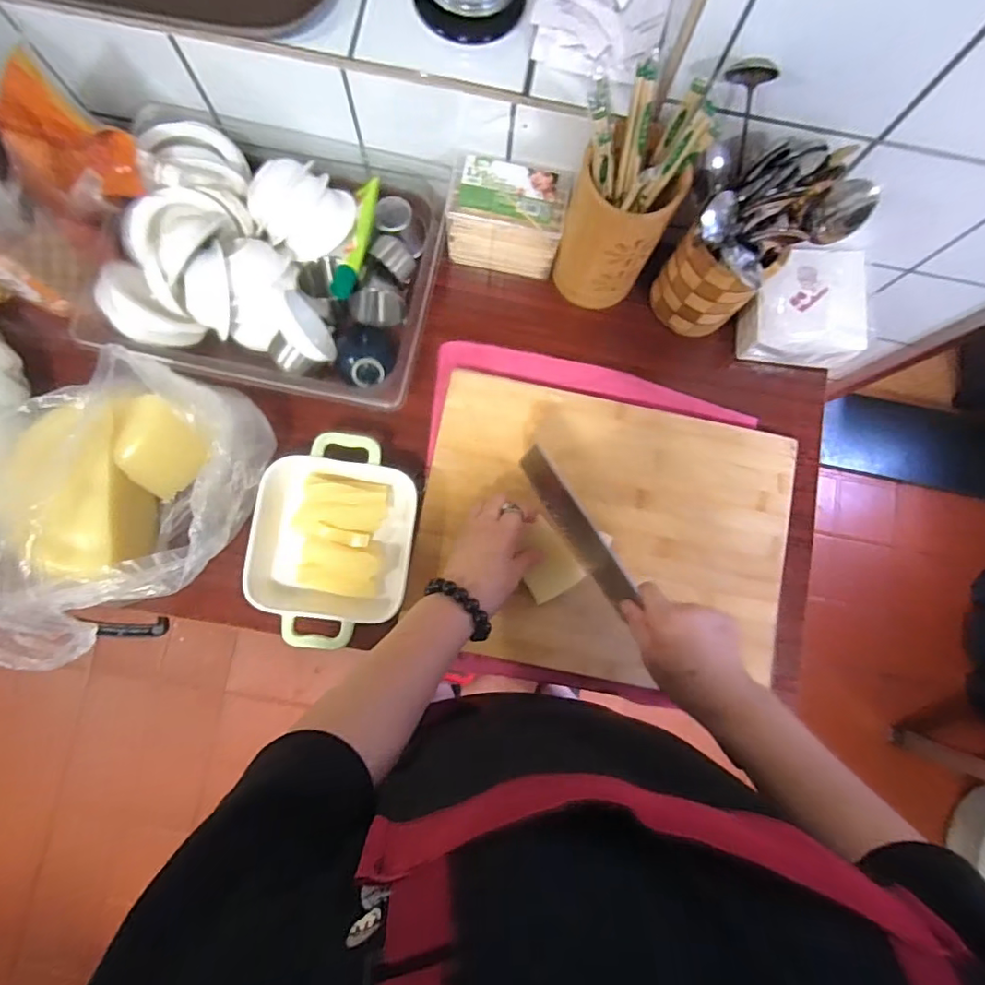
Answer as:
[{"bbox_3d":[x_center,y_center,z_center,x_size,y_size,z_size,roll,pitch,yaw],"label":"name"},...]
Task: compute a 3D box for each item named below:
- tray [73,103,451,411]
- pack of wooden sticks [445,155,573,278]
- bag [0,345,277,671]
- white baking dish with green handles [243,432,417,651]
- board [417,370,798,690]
[{"bbox_3d":[-0.225,-0.239,0.545,0.330,0.112,0.268,13,82,-1],"label":"tray"},{"bbox_3d":[0.015,-0.283,0.566,0.115,0.088,0.070,7,82,-2],"label":"pack of wooden sticks"},{"bbox_3d":[-0.345,0.005,0.505,0.288,0.119,0.199,-35,86,-7],"label":"bag"},{"bbox_3d":[-0.155,0.047,0.546,0.151,0.041,0.204,4,82,-2],"label":"white baking dish with green handles"},{"bbox_3d":[0.117,0.043,0.566,0.372,0.024,0.272,12,82,-1],"label":"board"}]

